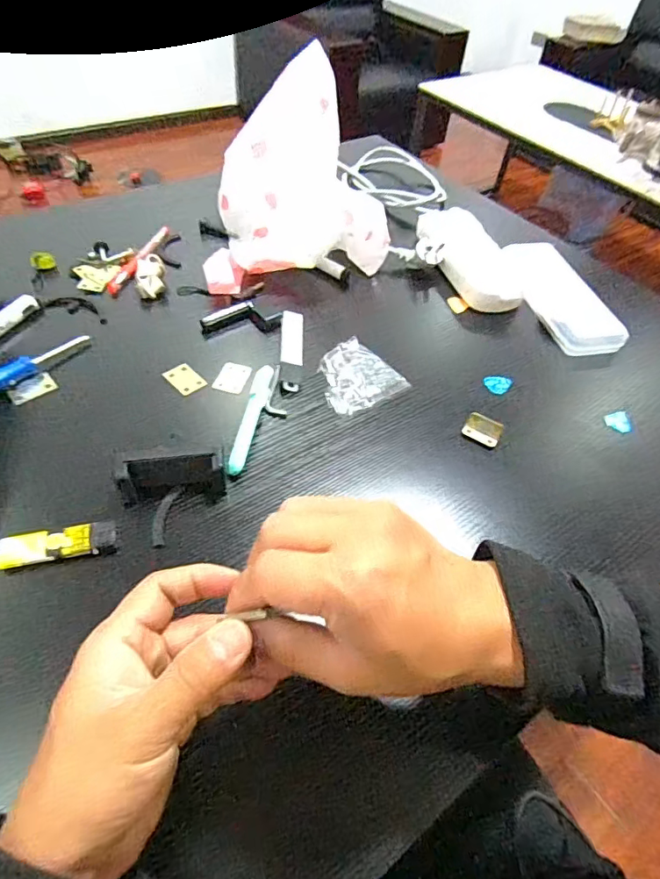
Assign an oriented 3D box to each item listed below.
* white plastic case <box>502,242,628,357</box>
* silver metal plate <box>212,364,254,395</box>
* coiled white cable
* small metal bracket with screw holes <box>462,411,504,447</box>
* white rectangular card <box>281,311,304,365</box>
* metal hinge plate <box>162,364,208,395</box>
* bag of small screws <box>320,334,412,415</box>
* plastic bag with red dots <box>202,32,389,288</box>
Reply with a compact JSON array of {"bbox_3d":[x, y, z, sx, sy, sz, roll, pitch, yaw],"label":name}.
[{"bbox_3d":[0.269,-0.171,0.597,0.074,0.027,0.184,-8,52,-12],"label":"white plastic case"},{"bbox_3d":[-0.096,-0.061,0.496,0.031,0.004,0.041,11,49,10],"label":"silver metal plate"},{"bbox_3d":[0.097,-0.393,0.769,0.120,0.031,0.163,-21,56,-22],"label":"coiled white cable"},{"bbox_3d":[0.142,-0.009,0.469,0.033,0.019,0.016,29,54,17],"label":"small metal bracket with screw holes"},{"bbox_3d":[-0.039,-0.107,0.530,0.023,0.005,0.079,2,51,-5],"label":"white rectangular card"},{"bbox_3d":[-0.140,-0.059,0.488,0.028,0.004,0.041,-34,61,-28],"label":"metal hinge plate"},{"bbox_3d":[0.023,-0.063,0.505,0.083,0.015,0.074,-33,61,-28],"label":"bag of small screws"},{"bbox_3d":[-0.032,-0.291,0.575,0.206,0.176,0.199,0,51,-6],"label":"plastic bag with red dots"}]

